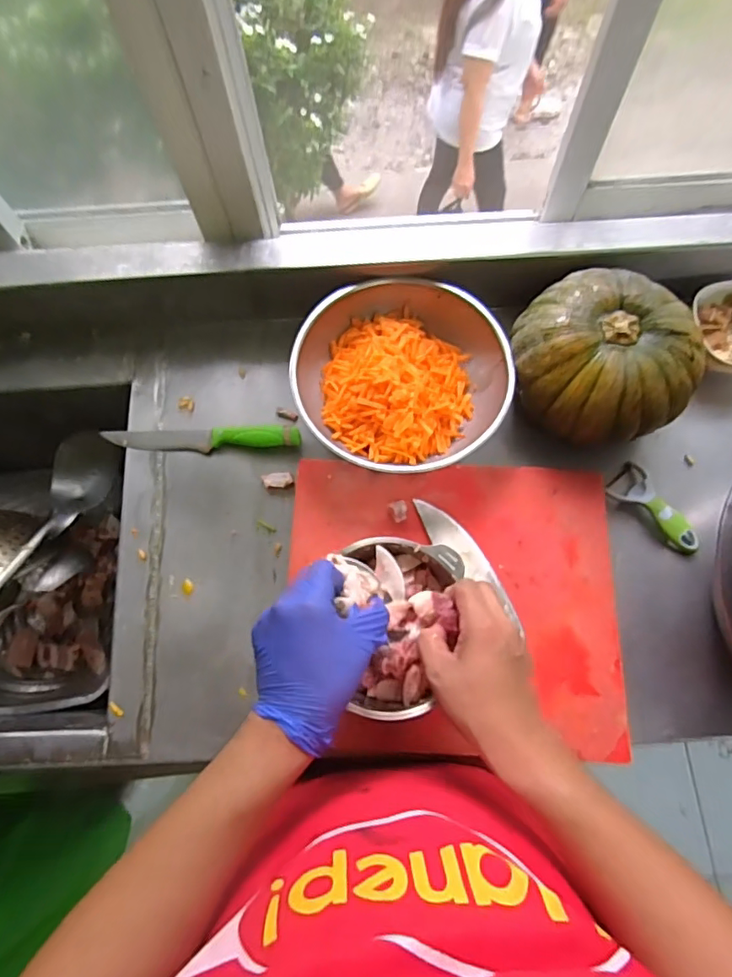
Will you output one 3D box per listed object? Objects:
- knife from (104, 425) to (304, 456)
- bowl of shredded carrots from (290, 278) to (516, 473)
[{"bbox_3d":[-0.225,-0.069,0.730,0.272,0.036,0.030,2,70,2],"label":"knife"},{"bbox_3d":[0.047,-0.142,0.718,0.270,0.086,0.268,0,70,1],"label":"bowl of shredded carrots"}]

